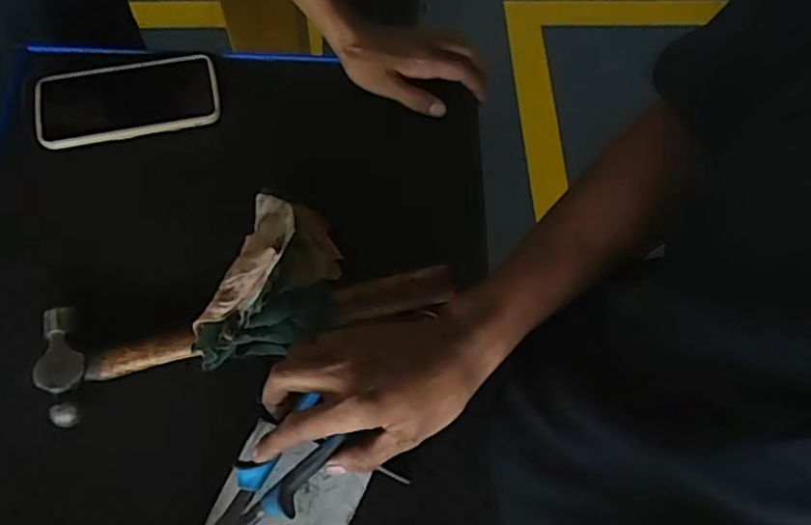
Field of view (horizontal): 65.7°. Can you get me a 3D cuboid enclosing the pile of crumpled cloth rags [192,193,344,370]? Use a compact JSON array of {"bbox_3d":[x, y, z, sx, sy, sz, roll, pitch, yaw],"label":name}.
[{"bbox_3d":[-0.101,0.014,0.516,0.087,0.060,0.154,12,67,2],"label":"pile of crumpled cloth rags"}]

